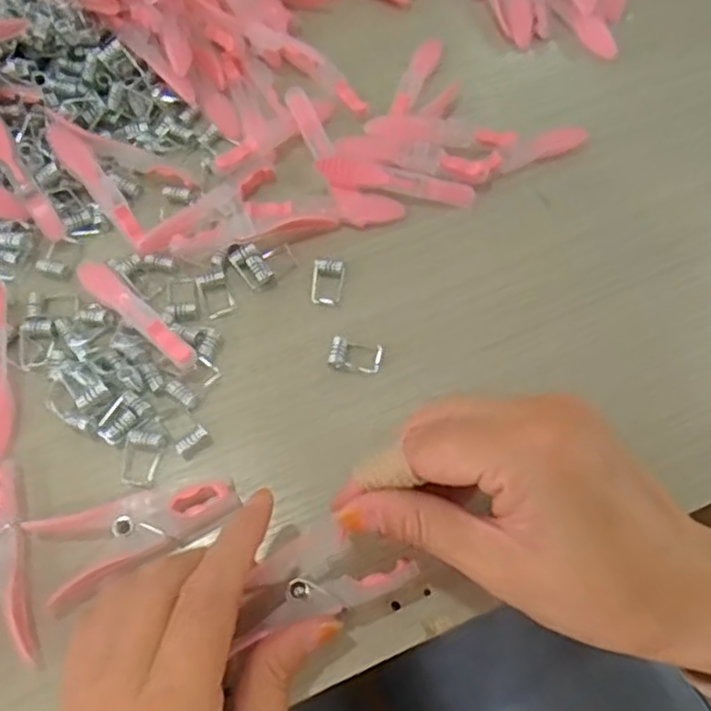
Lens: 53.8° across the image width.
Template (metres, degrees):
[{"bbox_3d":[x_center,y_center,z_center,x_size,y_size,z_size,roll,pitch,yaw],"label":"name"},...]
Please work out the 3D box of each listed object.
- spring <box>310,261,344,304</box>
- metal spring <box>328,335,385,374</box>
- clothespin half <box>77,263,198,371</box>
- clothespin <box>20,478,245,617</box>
[{"bbox_3d":[-0.013,-0.035,0.332,0.015,0.006,0.022,6,67,2],"label":"spring"},{"bbox_3d":[0.000,0.000,0.316,0.024,0.007,0.015,9,67,3],"label":"metal spring"},{"bbox_3d":[-0.101,-0.019,0.317,0.076,0.013,0.013,42,72,16],"label":"clothespin half"},{"bbox_3d":[-0.088,0.066,0.278,0.078,0.015,0.034,-26,69,-11],"label":"clothespin"}]

